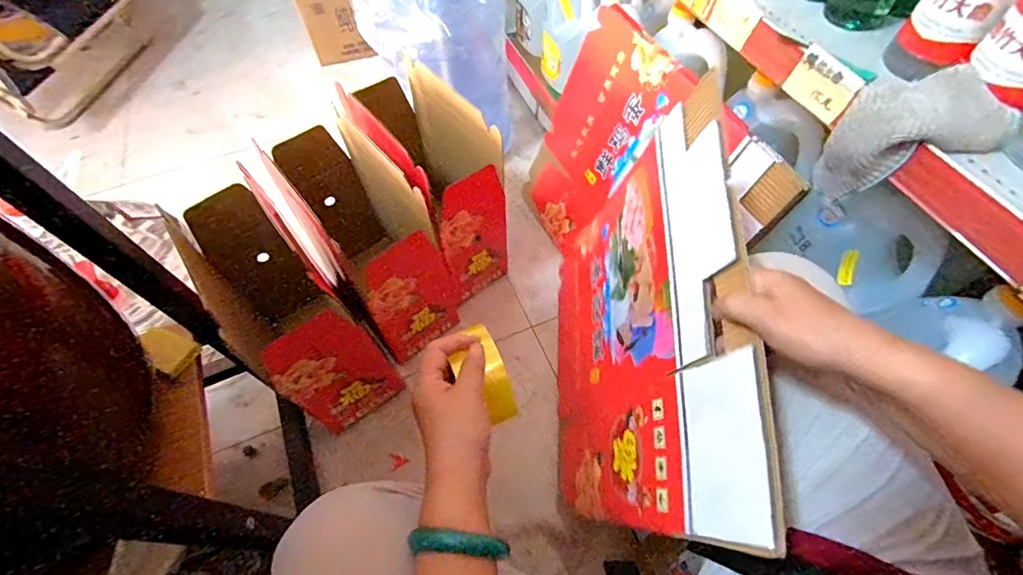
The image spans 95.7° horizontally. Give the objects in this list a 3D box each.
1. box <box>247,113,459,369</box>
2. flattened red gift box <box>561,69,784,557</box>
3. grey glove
[{"bbox_3d":[-0.251,-0.093,0.812,0.141,0.325,0.326,-34,63,-17],"label":"box"},{"bbox_3d":[0.137,0.058,0.573,0.012,0.455,0.415,8,68,-9],"label":"flattened red gift box"},{"bbox_3d":[0.408,-0.152,0.488,0.126,0.117,0.085,-7,59,-2],"label":"grey glove"}]

